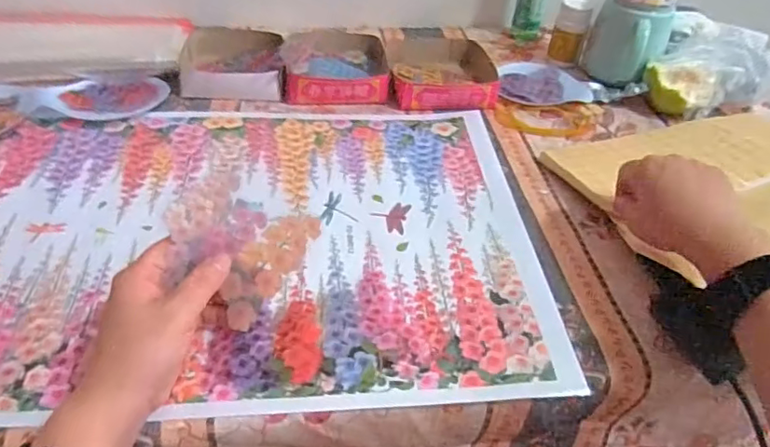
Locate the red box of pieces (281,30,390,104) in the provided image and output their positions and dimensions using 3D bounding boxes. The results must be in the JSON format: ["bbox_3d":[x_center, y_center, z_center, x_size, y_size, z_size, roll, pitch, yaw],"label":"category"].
[{"bbox_3d":[-0.060,-0.186,0.659,0.116,0.032,0.125,-1,44,-8],"label":"red box of pieces"}]

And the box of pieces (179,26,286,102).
[{"bbox_3d":[-0.179,-0.191,0.648,0.117,0.034,0.112,-3,45,-10],"label":"box of pieces"}]

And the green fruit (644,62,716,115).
[{"bbox_3d":[0.342,-0.156,0.654,0.078,0.054,0.054,28,48,21],"label":"green fruit"}]

